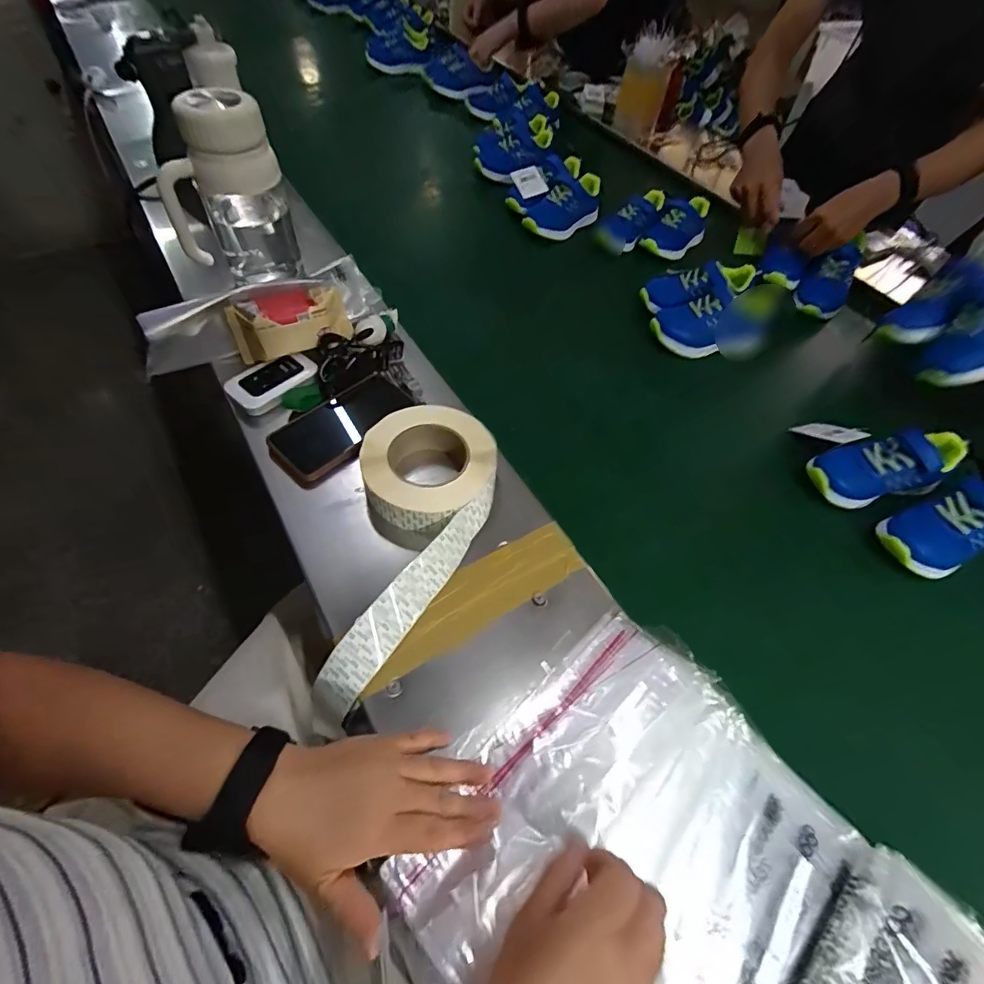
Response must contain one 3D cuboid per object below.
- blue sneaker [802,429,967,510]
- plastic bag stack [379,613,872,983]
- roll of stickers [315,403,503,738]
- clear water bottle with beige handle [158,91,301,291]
[{"bbox_3d":[0.474,-0.027,0.559,0.176,0.077,0.075,-12,56,1],"label":"blue sneaker"},{"bbox_3d":[0.102,0.253,0.329,0.274,0.020,0.230,-36,65,-26],"label":"plastic bag stack"},{"bbox_3d":[-0.071,0.052,0.445,0.131,0.066,0.306,5,56,-1],"label":"roll of stickers"},{"bbox_3d":[-0.328,-0.363,0.585,0.134,0.211,0.090,-20,60,-17],"label":"clear water bottle with beige handle"}]

